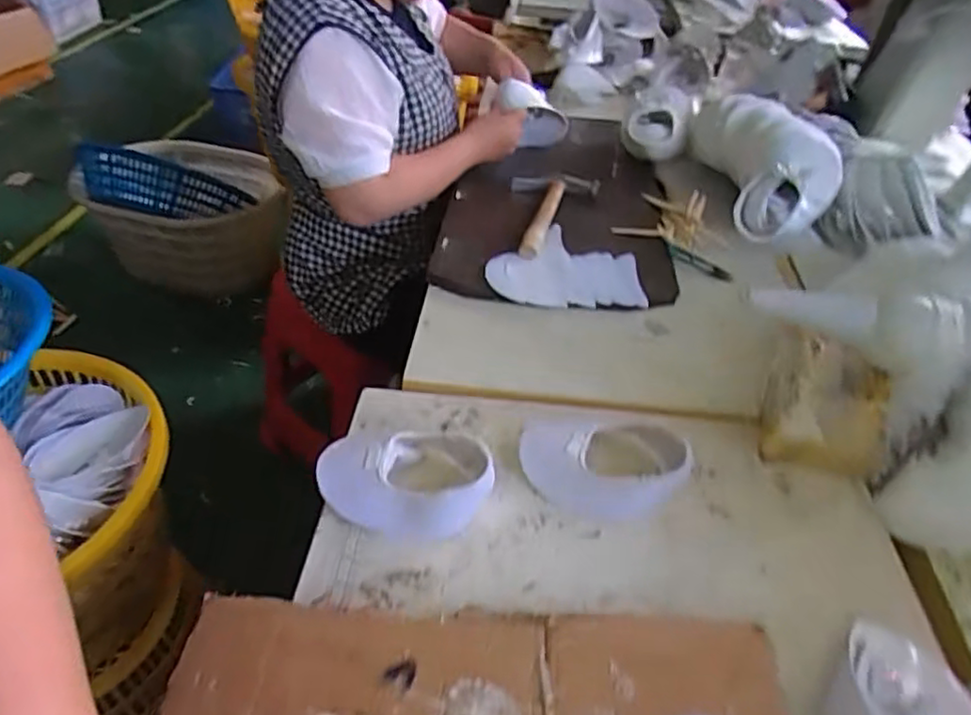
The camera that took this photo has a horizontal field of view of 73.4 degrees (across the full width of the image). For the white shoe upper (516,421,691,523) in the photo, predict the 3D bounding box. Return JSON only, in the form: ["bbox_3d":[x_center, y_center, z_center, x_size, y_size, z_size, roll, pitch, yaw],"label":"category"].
[{"bbox_3d":[0.114,0.098,0.647,0.160,0.052,0.117,11,42,7],"label":"white shoe upper"}]

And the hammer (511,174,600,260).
[{"bbox_3d":[0.100,-0.222,0.998,0.141,0.031,0.240,8,41,4],"label":"hammer"}]

